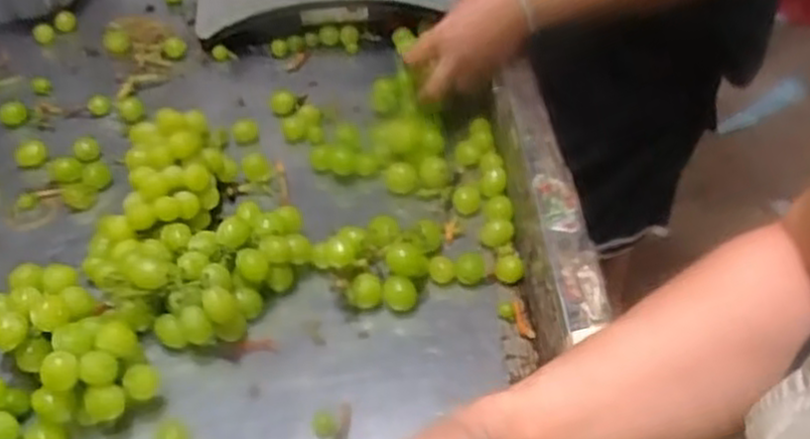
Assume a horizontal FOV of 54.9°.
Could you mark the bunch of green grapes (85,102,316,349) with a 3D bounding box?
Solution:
[{"bbox_3d":[-0.189,-0.004,0.648,0.158,0.097,0.202,-30,47,-29],"label":"bunch of green grapes"}]

